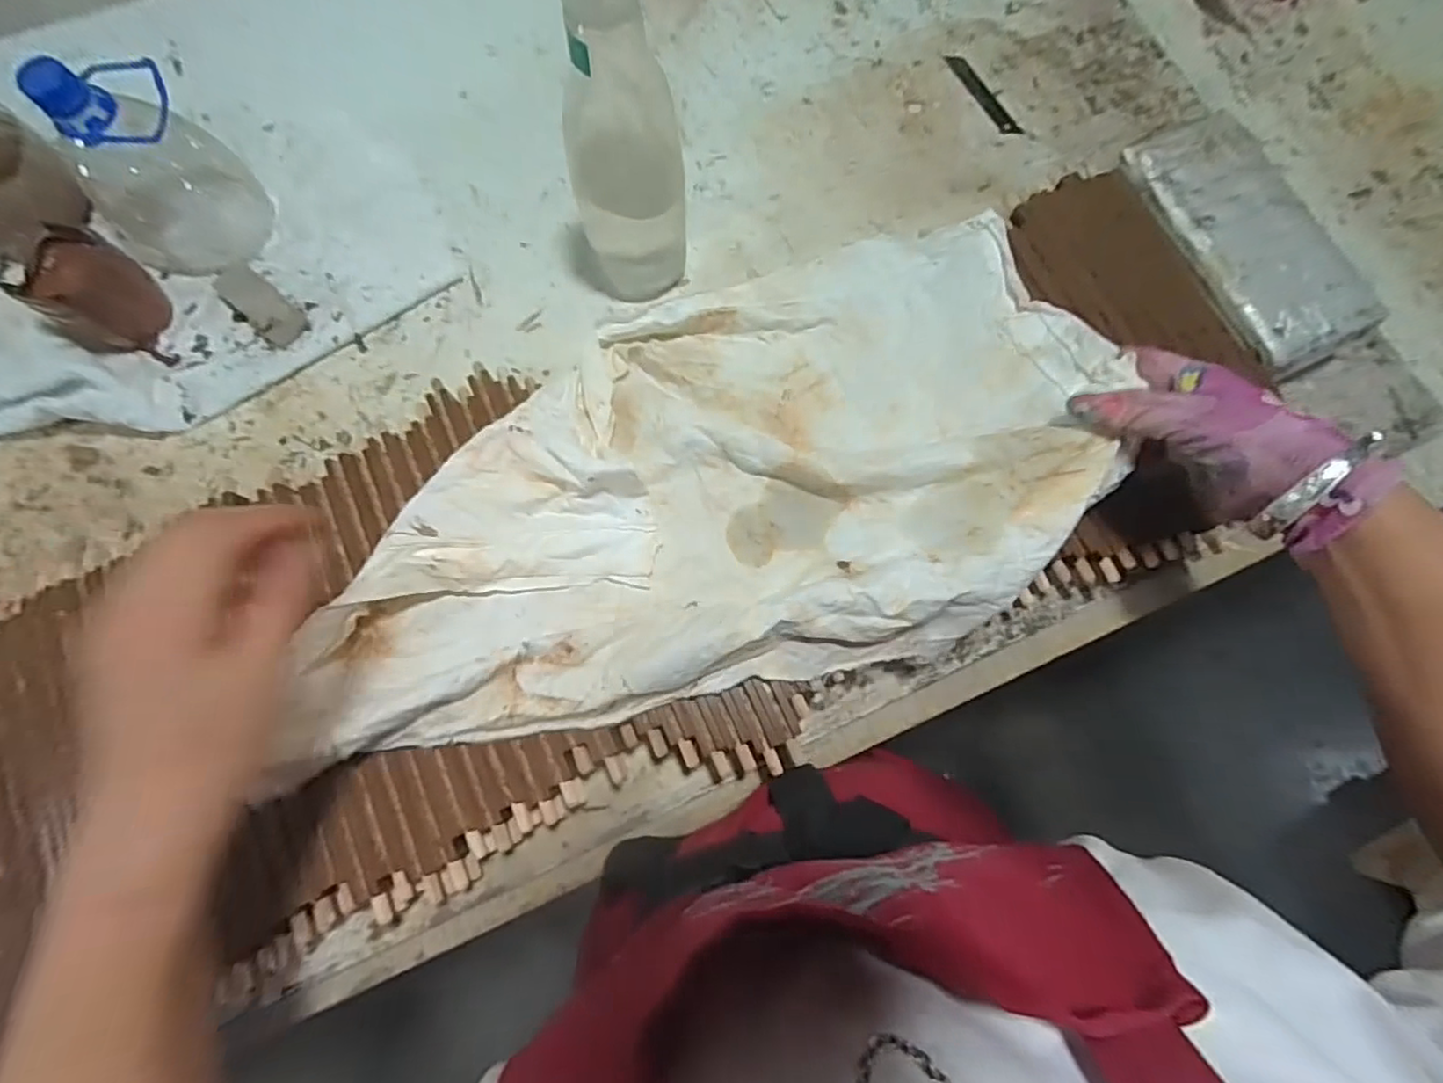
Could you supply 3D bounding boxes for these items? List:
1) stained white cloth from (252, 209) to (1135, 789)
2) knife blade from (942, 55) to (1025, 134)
[{"bbox_3d":[-0.007,-0.035,0.393,0.522,0.062,0.256,-20,78,-6],"label":"stained white cloth"},{"bbox_3d":[0.236,-0.406,0.566,0.017,0.004,0.102,-28,79,-8],"label":"knife blade"}]

